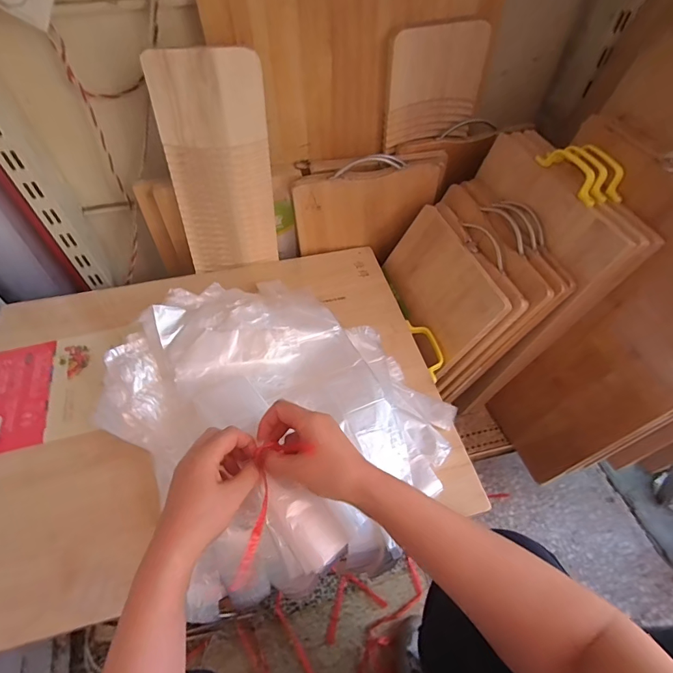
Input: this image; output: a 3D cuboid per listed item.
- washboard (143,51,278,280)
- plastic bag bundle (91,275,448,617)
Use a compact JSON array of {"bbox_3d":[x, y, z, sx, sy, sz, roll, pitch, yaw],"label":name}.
[{"bbox_3d":[-0.183,-0.257,0.644,0.152,0.335,0.012,-9,44,-11],"label":"washboard"},{"bbox_3d":[-0.083,0.067,0.532,0.373,0.108,0.411,-28,59,-20],"label":"plastic bag bundle"}]

